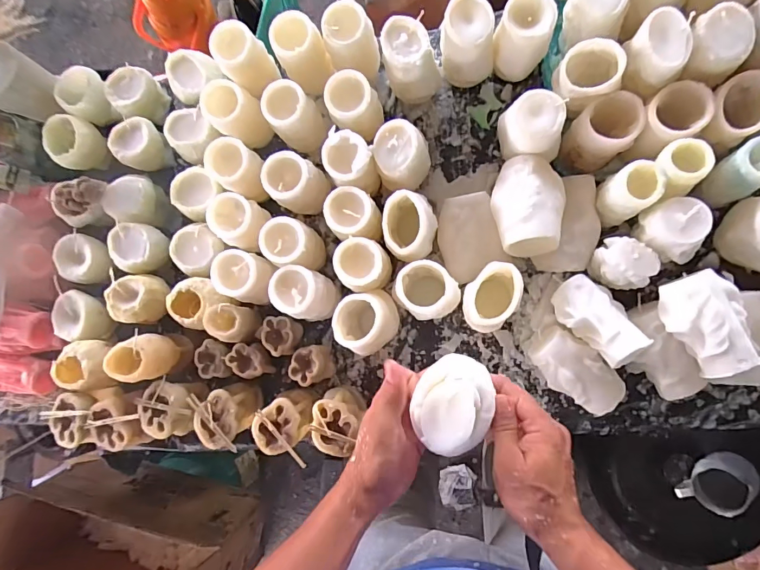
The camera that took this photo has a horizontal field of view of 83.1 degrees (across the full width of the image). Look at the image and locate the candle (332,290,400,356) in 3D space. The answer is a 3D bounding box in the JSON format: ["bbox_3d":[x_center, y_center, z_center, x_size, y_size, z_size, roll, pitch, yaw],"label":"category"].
[{"bbox_3d":[-0.014,0.046,0.561,0.070,0.102,0.074,-1,87,9],"label":"candle"}]

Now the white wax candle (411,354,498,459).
[{"bbox_3d":[0.068,0.109,0.397,0.070,0.049,0.079,15,89,10],"label":"white wax candle"}]

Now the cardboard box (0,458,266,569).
[{"bbox_3d":[-0.529,0.547,0.889,0.443,0.273,0.233,12,89,10],"label":"cardboard box"}]

